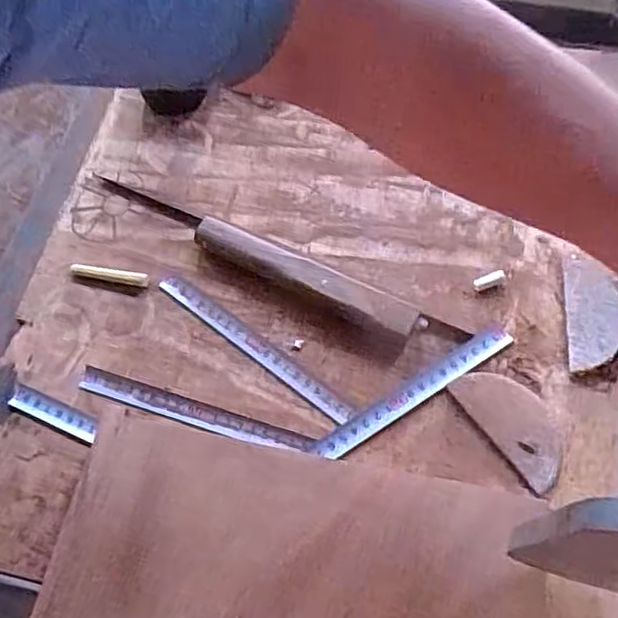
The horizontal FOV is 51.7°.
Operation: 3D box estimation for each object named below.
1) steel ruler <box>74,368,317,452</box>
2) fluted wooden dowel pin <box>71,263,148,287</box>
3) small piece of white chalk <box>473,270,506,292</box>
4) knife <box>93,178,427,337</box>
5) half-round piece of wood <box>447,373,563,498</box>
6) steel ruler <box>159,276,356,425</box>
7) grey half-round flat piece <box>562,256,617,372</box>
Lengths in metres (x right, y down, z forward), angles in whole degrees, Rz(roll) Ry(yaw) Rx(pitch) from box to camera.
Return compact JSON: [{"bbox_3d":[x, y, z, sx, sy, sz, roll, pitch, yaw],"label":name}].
[{"bbox_3d":[-0.086,0.077,0.478,0.185,0.004,0.019,16,74,10],"label":"steel ruler"},{"bbox_3d":[-0.167,-0.028,0.527,0.071,0.009,0.012,8,65,7],"label":"fluted wooden dowel pin"},{"bbox_3d":[0.144,-0.022,0.512,0.026,0.008,0.010,-20,65,-6],"label":"small piece of white chalk"},{"bbox_3d":[-0.047,-0.050,0.525,0.295,0.026,0.030,27,69,15],"label":"knife"},{"bbox_3d":[0.149,0.081,0.456,0.047,0.004,0.093,-36,66,-6],"label":"half-round piece of wood"},{"bbox_3d":[-0.043,0.029,0.496,0.186,0.007,0.018,35,71,18],"label":"steel ruler"},{"bbox_3d":[0.222,0.004,0.496,0.042,0.008,0.093,4,65,6],"label":"grey half-round flat piece"}]

